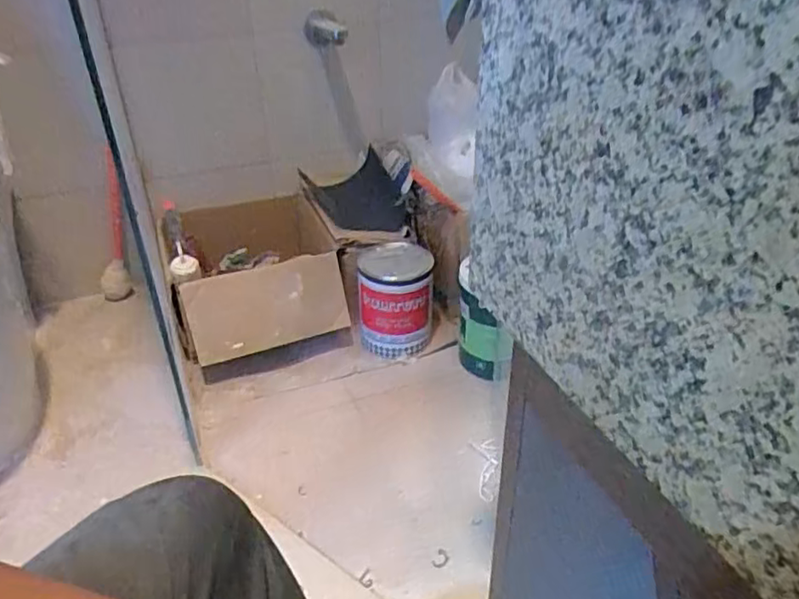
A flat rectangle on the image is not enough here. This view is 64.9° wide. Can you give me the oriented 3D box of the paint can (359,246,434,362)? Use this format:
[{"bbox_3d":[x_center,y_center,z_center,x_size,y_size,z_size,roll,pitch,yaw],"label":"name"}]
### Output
[{"bbox_3d":[-0.010,0.000,1.421,0.156,0.225,0.160,-1,33,0],"label":"paint can"}]

